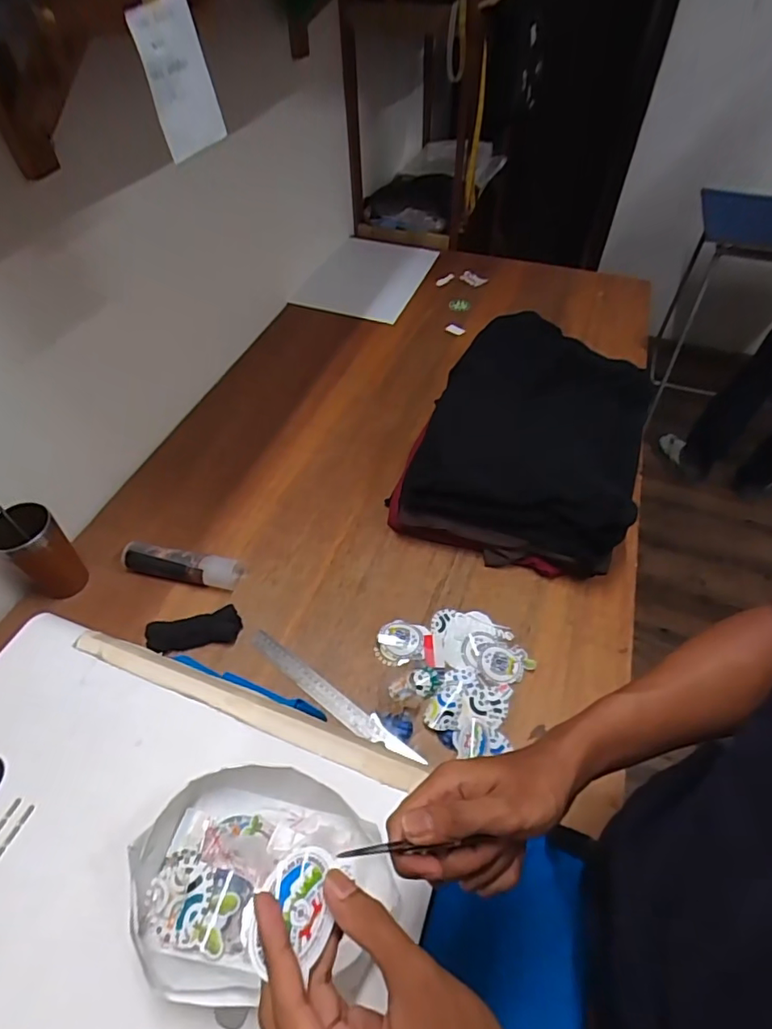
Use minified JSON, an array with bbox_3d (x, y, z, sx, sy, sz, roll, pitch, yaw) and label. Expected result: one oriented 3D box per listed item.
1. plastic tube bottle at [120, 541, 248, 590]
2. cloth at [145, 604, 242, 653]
[{"bbox_3d":[-0.317,0.079,0.802,0.188,0.040,0.041,9,50,3],"label":"plastic tube bottle"},{"bbox_3d":[-0.274,0.166,0.744,0.125,0.024,0.049,-7,51,-10],"label":"cloth"}]

